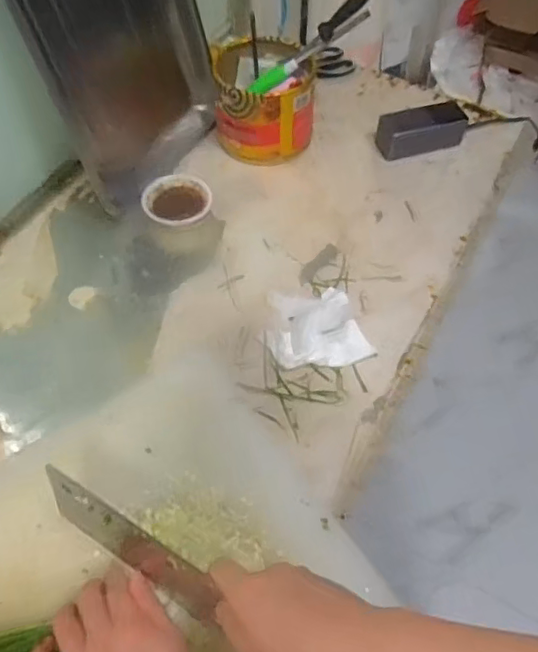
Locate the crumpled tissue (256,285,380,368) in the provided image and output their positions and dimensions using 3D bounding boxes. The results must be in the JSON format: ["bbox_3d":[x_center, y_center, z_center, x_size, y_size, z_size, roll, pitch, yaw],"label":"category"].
[{"bbox_3d":[0.052,-0.001,0.650,0.115,0.020,0.099,-10,58,-7],"label":"crumpled tissue"}]

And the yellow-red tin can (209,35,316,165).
[{"bbox_3d":[-0.007,-0.323,0.814,0.141,0.103,0.154,0,57,0],"label":"yellow-red tin can"}]

